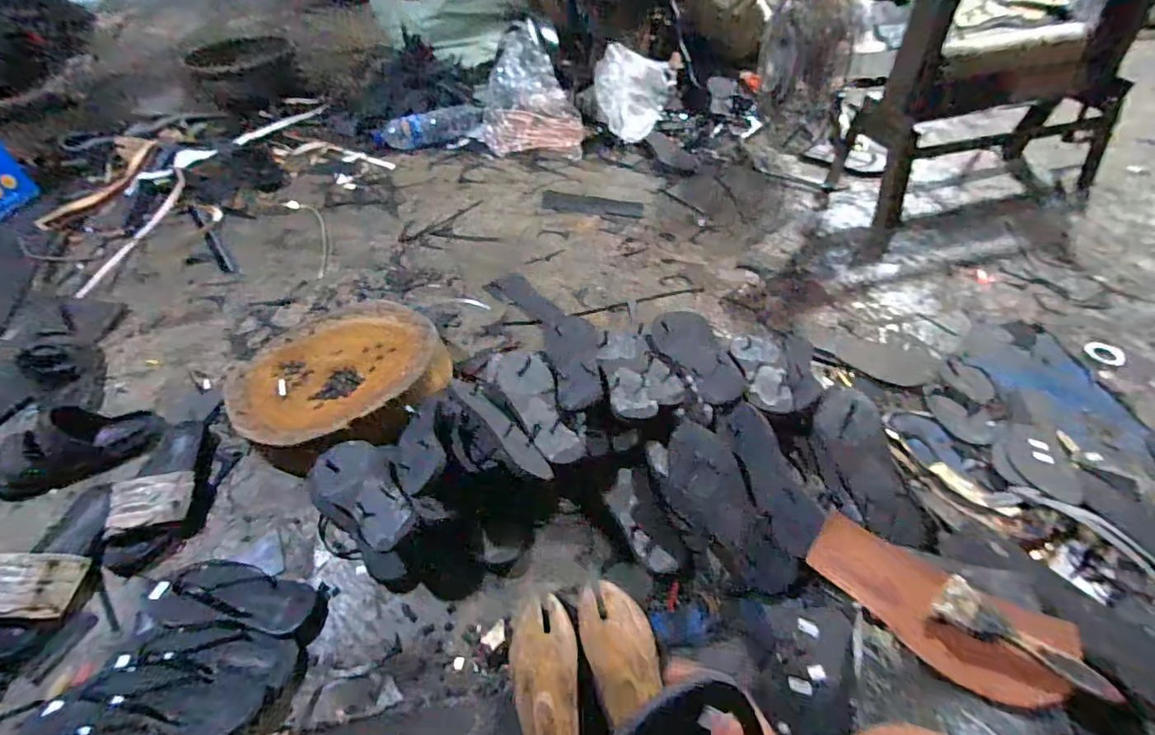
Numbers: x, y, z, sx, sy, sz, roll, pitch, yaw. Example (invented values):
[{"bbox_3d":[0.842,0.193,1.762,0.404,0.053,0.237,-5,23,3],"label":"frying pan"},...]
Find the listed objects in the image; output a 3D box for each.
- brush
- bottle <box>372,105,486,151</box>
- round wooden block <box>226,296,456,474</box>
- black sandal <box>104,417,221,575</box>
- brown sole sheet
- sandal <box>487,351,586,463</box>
[{"bbox_3d":[0.439,0.268,0.525,0.043,0.019,0.142,-33,37,-25],"label":"brush"},{"bbox_3d":[-0.467,-0.738,1.654,0.347,0.083,0.114,-7,48,-1],"label":"bottle"},{"bbox_3d":[-0.413,0.023,0.938,0.351,0.100,0.331,-2,48,3],"label":"round wooden block"},{"bbox_3d":[-0.658,0.179,0.842,0.125,0.054,0.275,-15,49,-9],"label":"black sandal"},{"bbox_3d":[0.381,0.254,0.575,0.241,0.036,0.110,31,57,28],"label":"brown sole sheet"},{"bbox_3d":[-0.064,0.052,0.824,0.089,0.037,0.234,-23,50,-16],"label":"sandal"}]

